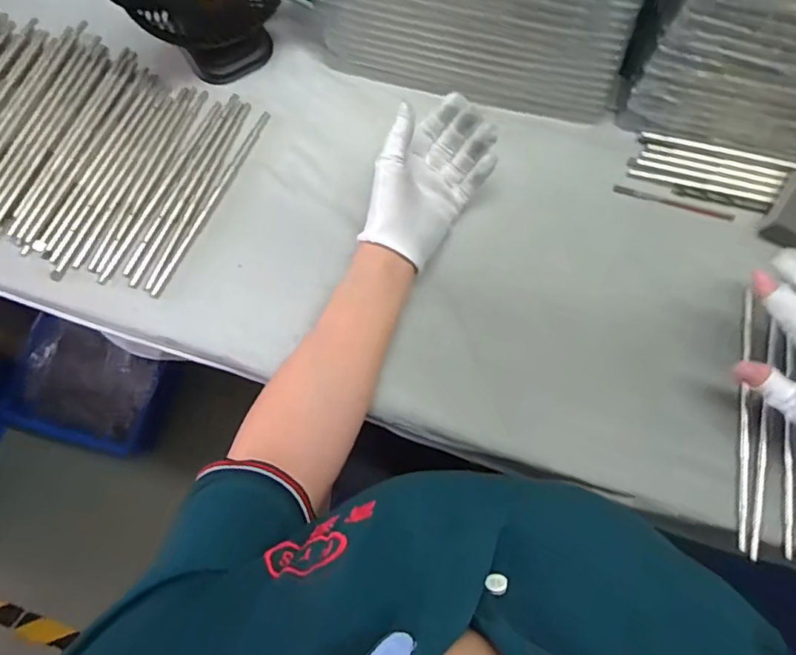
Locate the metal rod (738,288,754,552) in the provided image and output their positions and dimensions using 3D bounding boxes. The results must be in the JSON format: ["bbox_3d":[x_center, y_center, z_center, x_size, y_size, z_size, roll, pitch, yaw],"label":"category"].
[{"bbox_3d":[0.278,0.069,0.435,0.007,0.007,0.205,11,75,2],"label":"metal rod"}]

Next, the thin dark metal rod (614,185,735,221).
[{"bbox_3d":[0.255,-0.116,0.506,0.108,0.008,0.008,16,75,7],"label":"thin dark metal rod"}]

